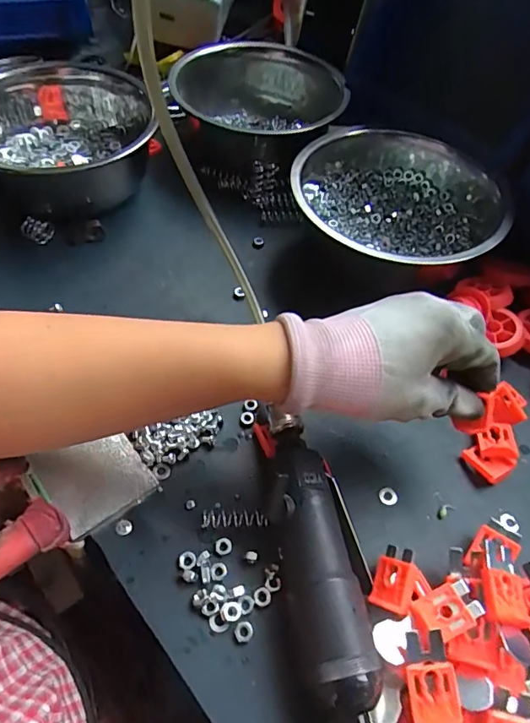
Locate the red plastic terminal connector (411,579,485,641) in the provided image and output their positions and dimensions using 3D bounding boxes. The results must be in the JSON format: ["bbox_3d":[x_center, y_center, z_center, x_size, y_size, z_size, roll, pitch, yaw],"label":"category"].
[{"bbox_3d":[0.103,0.141,0.274,0.037,0.006,0.024,-20,58,-18],"label":"red plastic terminal connector"}]

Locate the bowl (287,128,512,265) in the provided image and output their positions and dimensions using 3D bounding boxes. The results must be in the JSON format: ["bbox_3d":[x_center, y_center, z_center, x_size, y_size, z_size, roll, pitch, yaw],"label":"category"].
[{"bbox_3d":[0.114,-0.131,0.421,0.158,0.092,0.175,-27,60,-21],"label":"bowl"}]

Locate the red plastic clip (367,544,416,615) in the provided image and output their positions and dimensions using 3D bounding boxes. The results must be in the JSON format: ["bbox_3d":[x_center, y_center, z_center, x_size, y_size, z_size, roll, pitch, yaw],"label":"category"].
[{"bbox_3d":[0.077,0.128,0.288,0.025,0.014,0.034,-2,62,51],"label":"red plastic clip"}]

